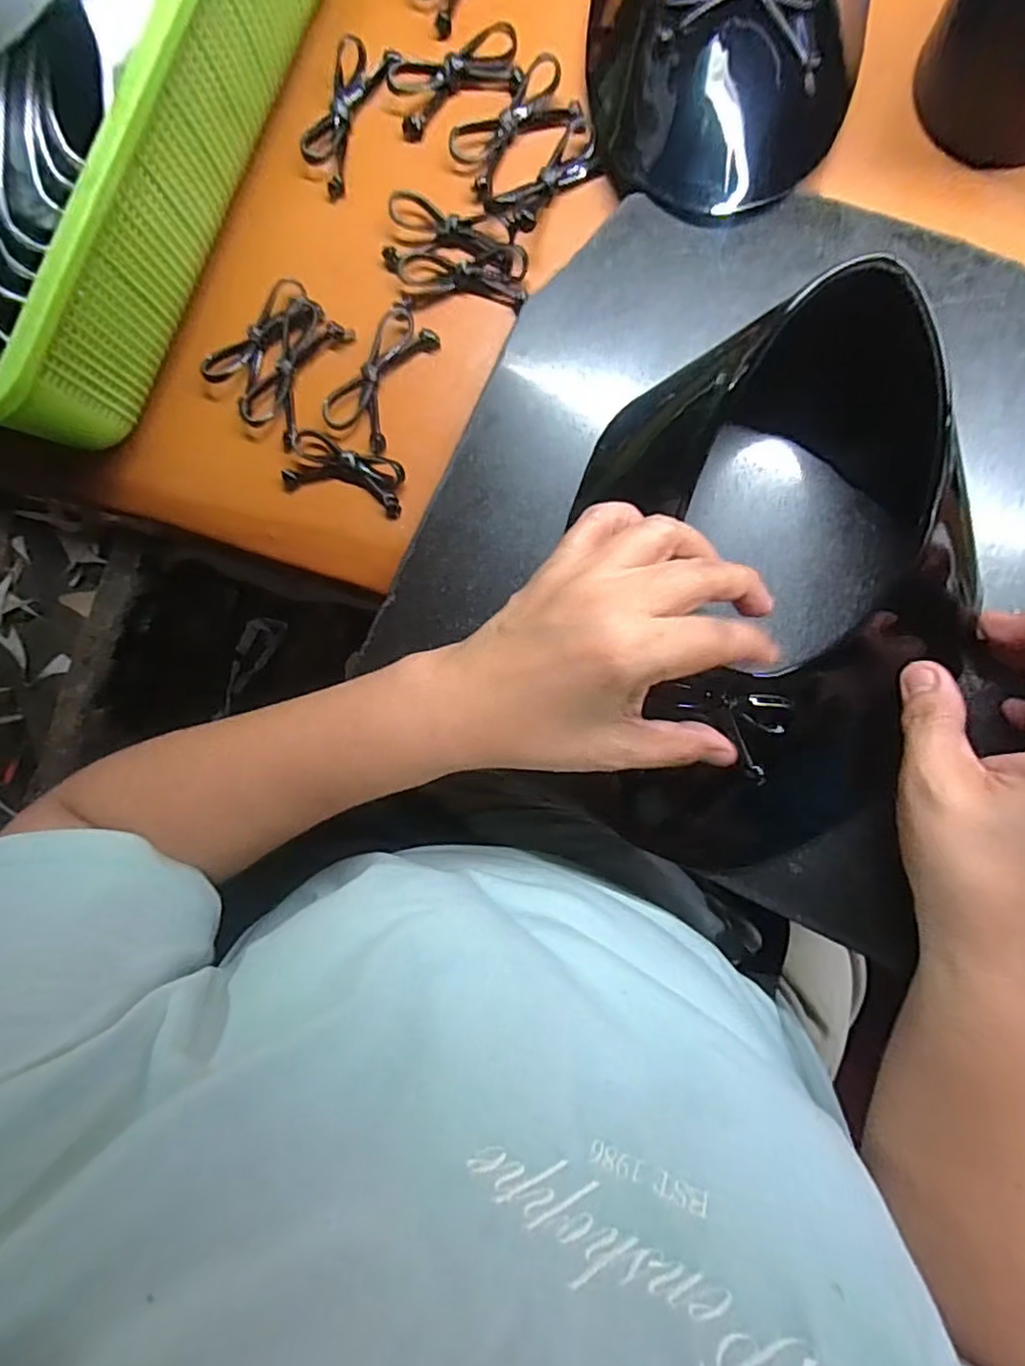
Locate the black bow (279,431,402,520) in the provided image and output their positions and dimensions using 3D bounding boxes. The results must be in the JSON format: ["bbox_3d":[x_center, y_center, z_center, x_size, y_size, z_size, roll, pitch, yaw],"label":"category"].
[{"bbox_3d":[-0.098,-0.122,0.363,0.075,0.013,0.033,17,90,9],"label":"black bow"}]

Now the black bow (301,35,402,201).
[{"bbox_3d":[-0.098,-0.333,0.365,0.028,0.019,0.082,30,92,9],"label":"black bow"}]

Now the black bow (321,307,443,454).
[{"bbox_3d":[-0.075,-0.177,0.359,0.038,0.009,0.078,30,92,9],"label":"black bow"}]

